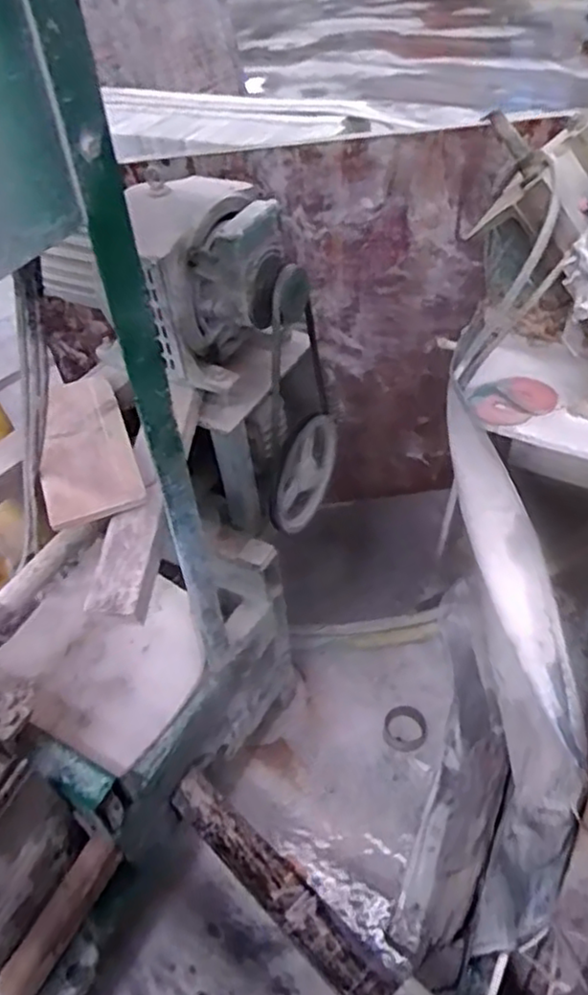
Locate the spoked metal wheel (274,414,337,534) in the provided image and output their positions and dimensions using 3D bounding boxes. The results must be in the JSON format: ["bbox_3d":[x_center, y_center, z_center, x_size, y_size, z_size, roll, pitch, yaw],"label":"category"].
[{"bbox_3d":[0.024,-0.053,1.172,0.030,0.184,0.195,18,50,23],"label":"spoked metal wheel"}]

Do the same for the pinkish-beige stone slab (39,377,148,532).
[{"bbox_3d":[-0.289,-0.070,0.926,0.124,0.020,0.242,-18,57,-12],"label":"pinkish-beige stone slab"}]

